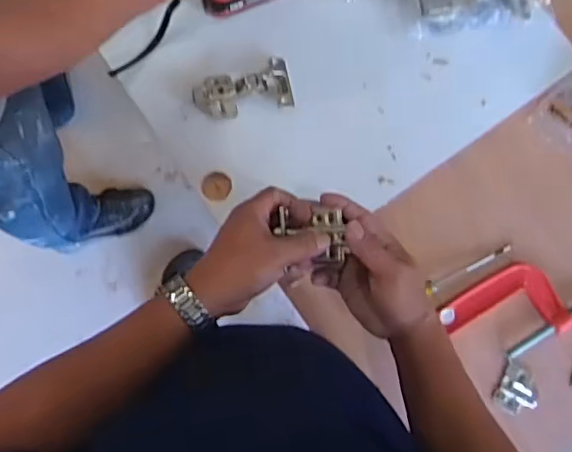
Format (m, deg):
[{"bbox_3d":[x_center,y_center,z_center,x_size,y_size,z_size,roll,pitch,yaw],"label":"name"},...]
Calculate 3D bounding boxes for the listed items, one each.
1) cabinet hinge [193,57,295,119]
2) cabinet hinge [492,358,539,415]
[{"bbox_3d":[-0.048,-0.155,0.660,0.110,0.028,0.056,-12,83,-4],"label":"cabinet hinge"},{"bbox_3d":[0.259,0.183,0.652,0.047,0.011,0.051,28,82,2],"label":"cabinet hinge"}]

